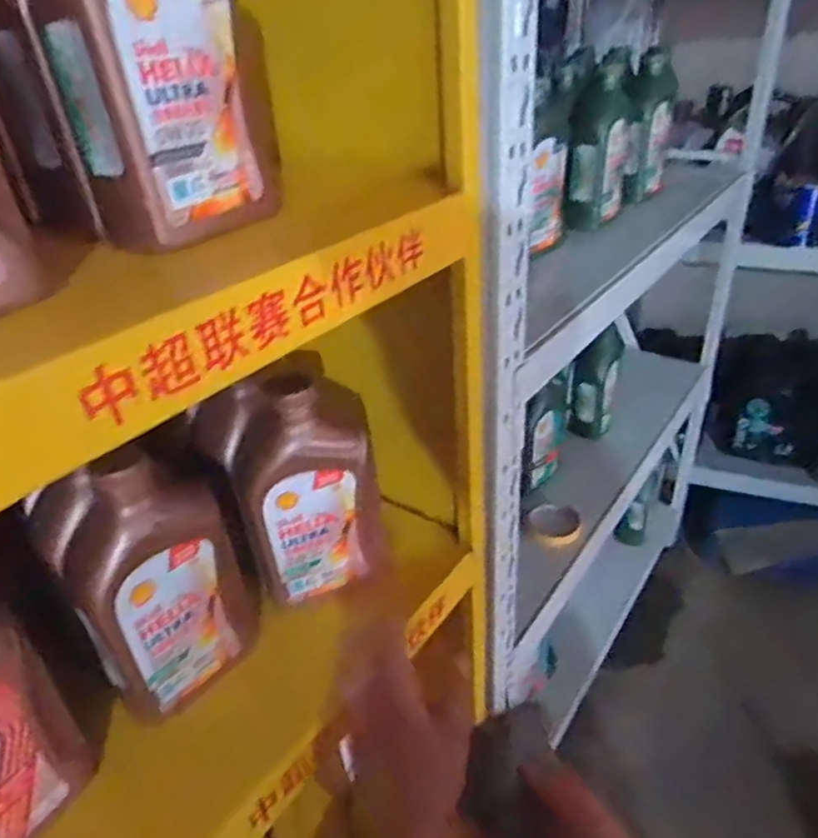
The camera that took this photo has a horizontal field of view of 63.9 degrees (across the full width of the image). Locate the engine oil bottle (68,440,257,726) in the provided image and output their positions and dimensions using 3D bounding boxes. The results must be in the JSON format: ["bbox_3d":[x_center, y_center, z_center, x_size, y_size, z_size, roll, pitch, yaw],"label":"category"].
[{"bbox_3d":[-0.190,0.119,0.505,0.114,0.203,0.074,-28,38,-33],"label":"engine oil bottle"}]

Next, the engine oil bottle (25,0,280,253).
[{"bbox_3d":[-0.148,-0.209,0.376,0.065,0.198,0.117,12,35,25],"label":"engine oil bottle"}]

